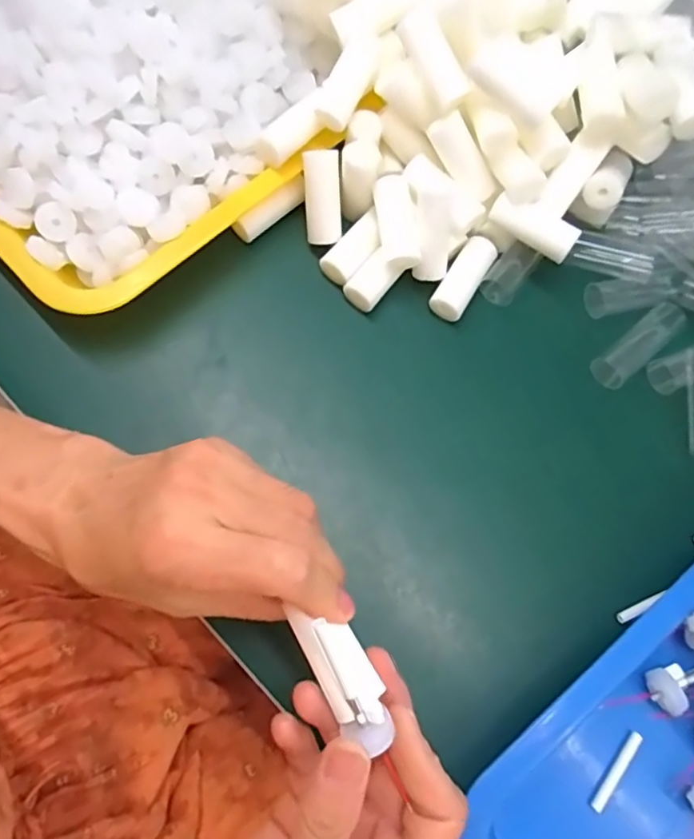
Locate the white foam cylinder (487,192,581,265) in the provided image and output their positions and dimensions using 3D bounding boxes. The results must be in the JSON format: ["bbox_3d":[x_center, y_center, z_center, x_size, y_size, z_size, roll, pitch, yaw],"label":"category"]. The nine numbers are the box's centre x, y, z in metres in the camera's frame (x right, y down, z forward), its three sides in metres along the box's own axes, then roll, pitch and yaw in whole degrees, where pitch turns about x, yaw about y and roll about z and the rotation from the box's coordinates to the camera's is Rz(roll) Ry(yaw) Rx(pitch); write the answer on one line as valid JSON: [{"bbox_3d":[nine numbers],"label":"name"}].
[{"bbox_3d":[0.108,-0.112,0.346,0.051,0.015,0.016,30,75,7],"label":"white foam cylinder"}]

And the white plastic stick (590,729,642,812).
[{"bbox_3d":[0.129,0.167,0.283,0.006,0.004,0.040,39,76,9],"label":"white plastic stick"}]

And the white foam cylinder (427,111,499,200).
[{"bbox_3d":[0.067,-0.148,0.339,0.051,0.014,0.015,44,73,-28],"label":"white foam cylinder"}]

